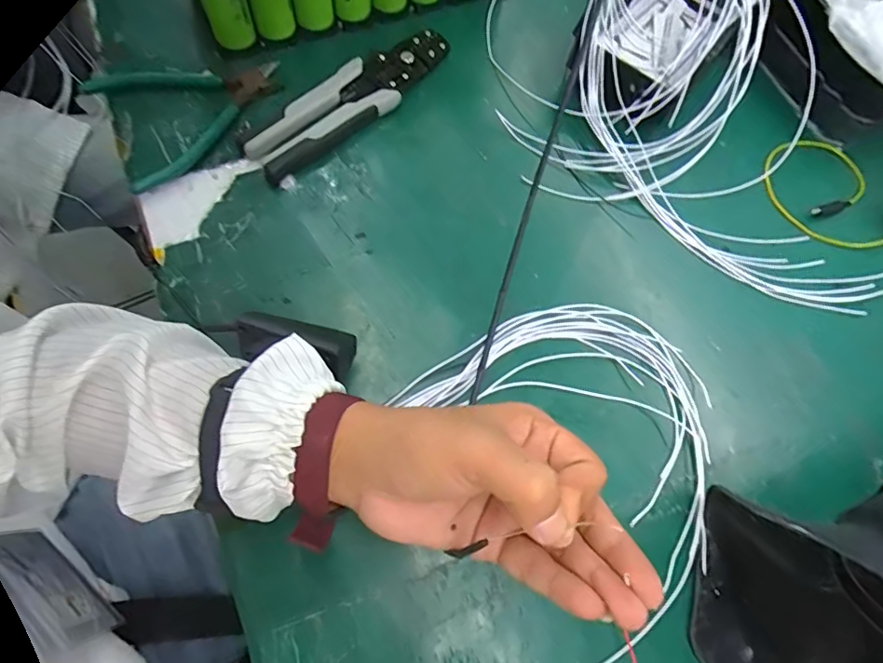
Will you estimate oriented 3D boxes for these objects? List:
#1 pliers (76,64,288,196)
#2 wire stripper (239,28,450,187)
[{"bbox_3d":[-0.196,-0.184,0.409,0.141,0.030,0.113,-33,74,-14],"label":"pliers"},{"bbox_3d":[-0.072,-0.199,0.426,0.051,0.021,0.203,44,73,11],"label":"wire stripper"}]

